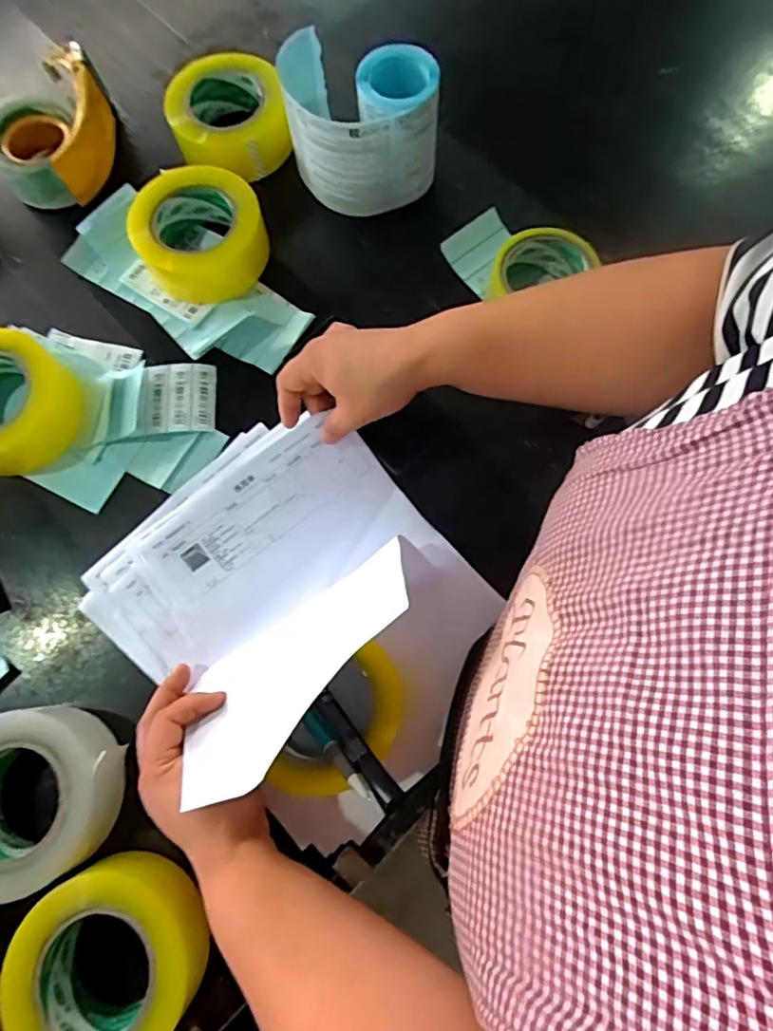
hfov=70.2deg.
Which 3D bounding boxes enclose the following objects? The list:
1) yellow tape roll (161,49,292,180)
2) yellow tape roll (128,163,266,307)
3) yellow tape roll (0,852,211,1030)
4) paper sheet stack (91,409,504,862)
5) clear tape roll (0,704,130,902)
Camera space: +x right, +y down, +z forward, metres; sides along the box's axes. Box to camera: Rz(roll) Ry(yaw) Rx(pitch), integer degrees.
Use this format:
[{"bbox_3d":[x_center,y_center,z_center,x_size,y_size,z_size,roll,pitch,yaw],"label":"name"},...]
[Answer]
[{"bbox_3d":[-0.170,-0.428,0.589,0.120,0.065,0.131,0,73,2],"label":"yellow tape roll"},{"bbox_3d":[-0.186,-0.282,0.549,0.128,0.053,0.111,-30,75,-7],"label":"yellow tape roll"},{"bbox_3d":[-0.190,0.313,0.381,0.120,0.049,0.122,0,73,2],"label":"yellow tape roll"},{"bbox_3d":[-0.071,0.060,0.417,0.315,0.147,0.258,43,77,13],"label":"paper sheet stack"},{"bbox_3d":[-0.270,0.211,0.416,0.124,0.045,0.122,0,73,2],"label":"clear tape roll"}]

